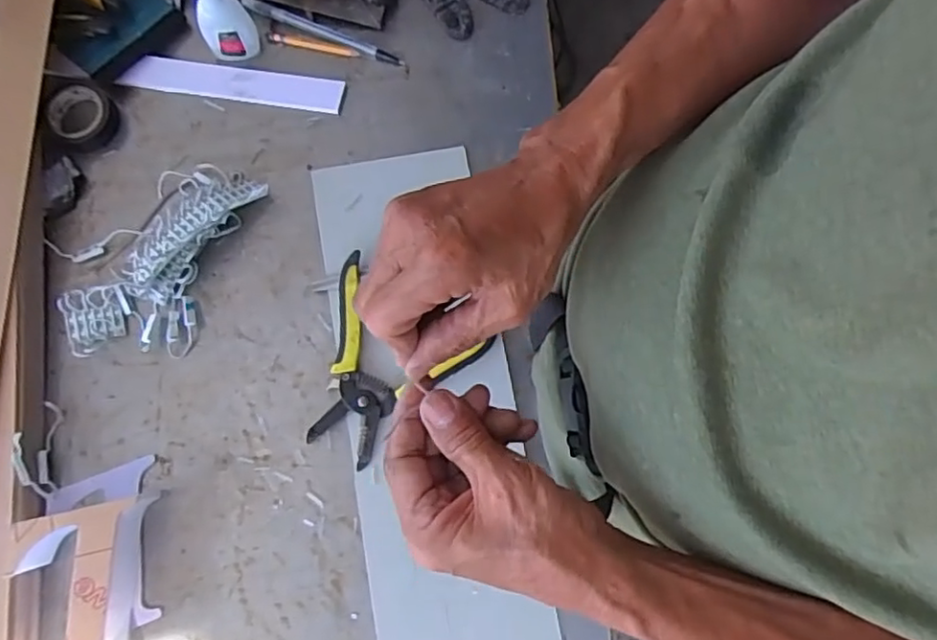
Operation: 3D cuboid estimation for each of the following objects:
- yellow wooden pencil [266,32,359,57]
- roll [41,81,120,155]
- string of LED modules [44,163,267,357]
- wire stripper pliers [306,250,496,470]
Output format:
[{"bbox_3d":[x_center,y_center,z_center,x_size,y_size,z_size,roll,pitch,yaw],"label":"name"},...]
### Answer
[{"bbox_3d":[-0.144,-0.251,0.579,0.084,0.005,0.012,13,79,2],"label":"yellow wooden pencil"},{"bbox_3d":[-0.341,-0.177,0.554,0.056,0.020,0.057,0,79,0],"label":"roll"},{"bbox_3d":[-0.267,-0.057,0.527,0.125,0.035,0.185,25,80,4],"label":"string of LED modules"},{"bbox_3d":[-0.081,0.039,0.519,0.136,0.018,0.143,36,81,6],"label":"wire stripper pliers"}]

